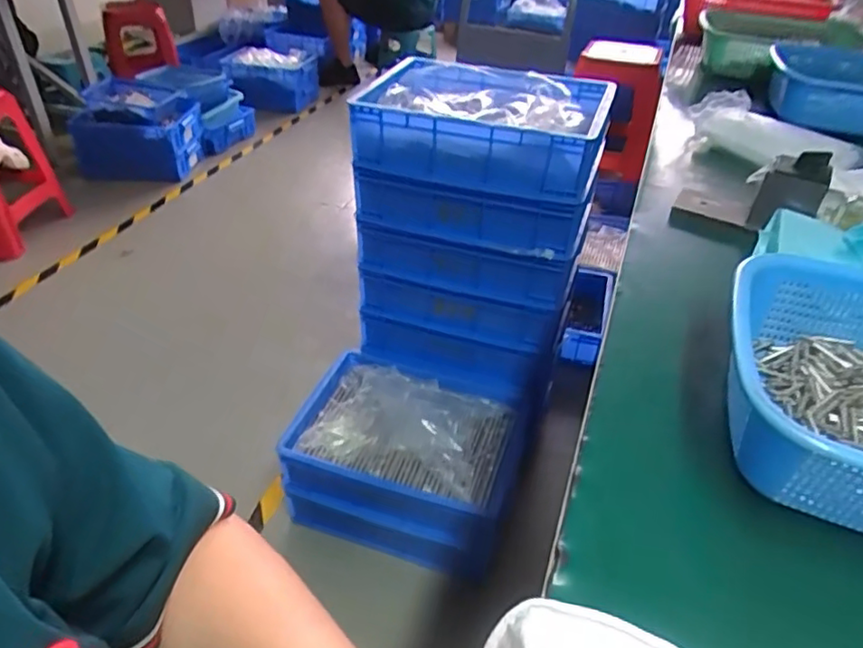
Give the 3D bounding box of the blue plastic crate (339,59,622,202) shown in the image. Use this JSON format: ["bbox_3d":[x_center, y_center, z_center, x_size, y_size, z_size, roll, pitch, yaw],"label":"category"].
[{"bbox_3d":[0.090,-0.356,1.086,0.426,0.121,0.305,14,40,17],"label":"blue plastic crate"}]

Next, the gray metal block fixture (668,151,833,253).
[{"bbox_3d":[0.307,-0.125,0.603,0.128,0.077,0.054,22,42,25],"label":"gray metal block fixture"}]

